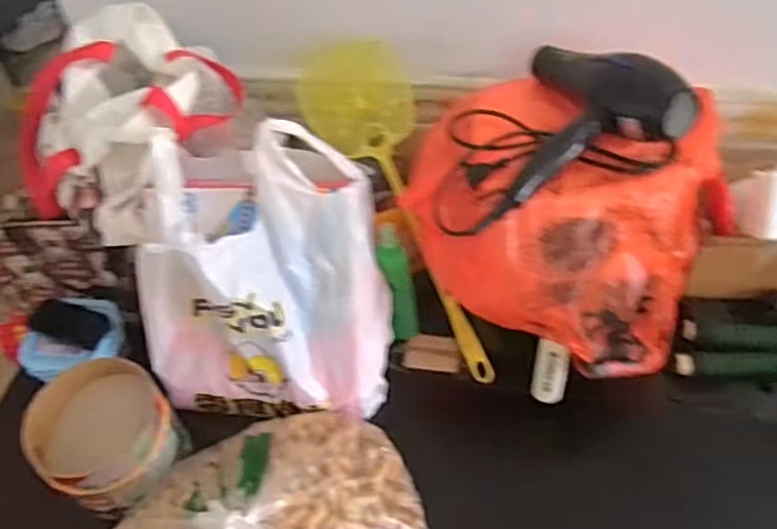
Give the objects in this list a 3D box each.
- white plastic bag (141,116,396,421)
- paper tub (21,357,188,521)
[{"bbox_3d":[-0.152,0.019,0.807,0.283,0.317,0.180,0,50,6],"label":"white plastic bag"},{"bbox_3d":[-0.334,0.197,0.808,0.178,0.113,0.142,33,61,29],"label":"paper tub"}]

